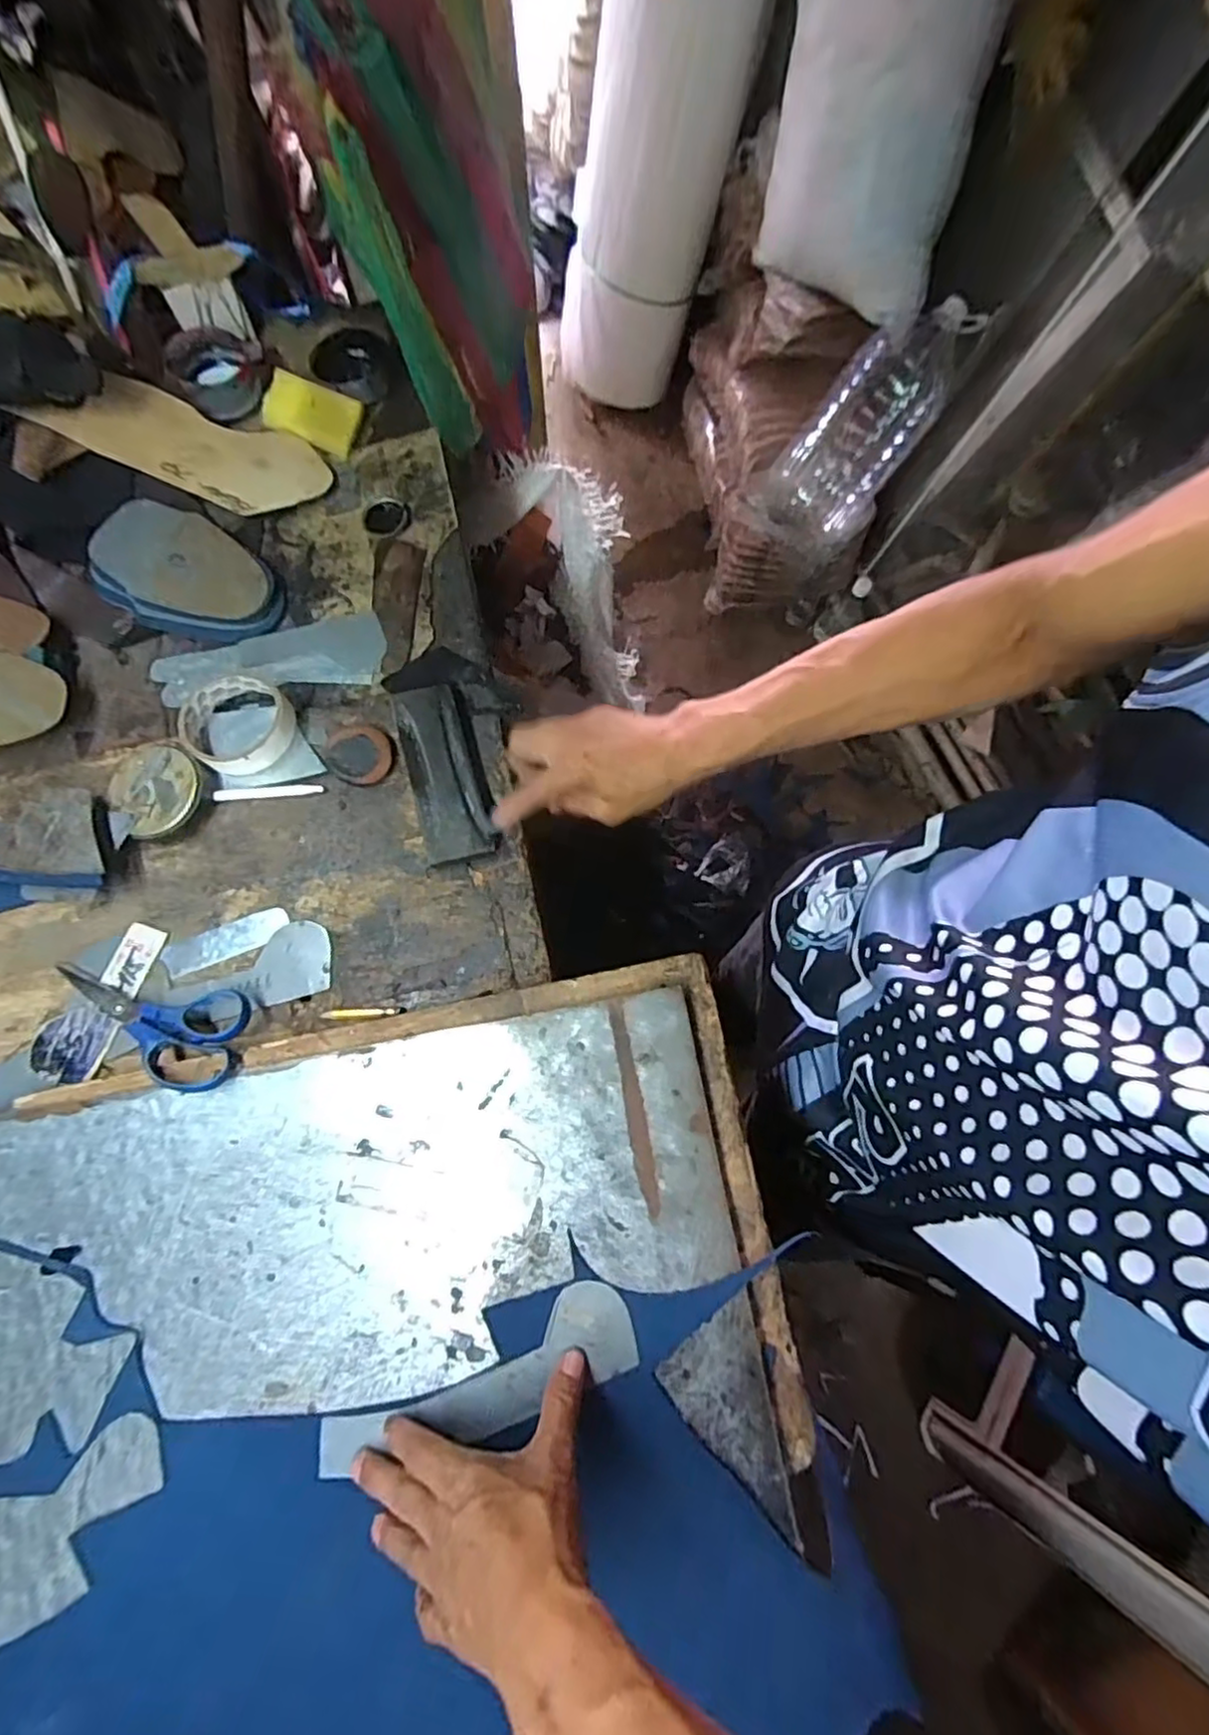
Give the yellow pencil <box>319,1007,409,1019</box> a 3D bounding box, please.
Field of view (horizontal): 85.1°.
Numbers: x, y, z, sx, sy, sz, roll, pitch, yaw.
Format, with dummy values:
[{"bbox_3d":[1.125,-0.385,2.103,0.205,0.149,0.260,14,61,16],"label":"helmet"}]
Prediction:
[{"bbox_3d":[-0.180,0.108,0.490,0.062,0.008,0.008,-3,75,-3],"label":"yellow pencil"}]

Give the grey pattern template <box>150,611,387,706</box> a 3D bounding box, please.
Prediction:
[{"bbox_3d":[-0.300,-0.189,0.591,0.200,0.008,0.070,-7,77,-4],"label":"grey pattern template"}]

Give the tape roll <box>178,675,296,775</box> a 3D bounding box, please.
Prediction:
[{"bbox_3d":[-0.304,-0.120,0.547,0.091,0.021,0.084,1,75,-2],"label":"tape roll"}]

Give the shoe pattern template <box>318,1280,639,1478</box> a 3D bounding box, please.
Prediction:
[{"bbox_3d":[-0.078,0.328,0.412,0.207,0.010,0.052,-26,78,-3],"label":"shoe pattern template"}]

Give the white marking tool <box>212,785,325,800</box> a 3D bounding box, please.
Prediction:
[{"bbox_3d":[-0.274,-0.061,0.536,0.088,0.004,0.009,-2,75,-3],"label":"white marking tool"}]

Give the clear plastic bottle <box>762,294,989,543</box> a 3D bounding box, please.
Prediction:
[{"bbox_3d":[0.500,-0.846,1.265,0.178,0.170,0.454,49,119,15],"label":"clear plastic bottle"}]

